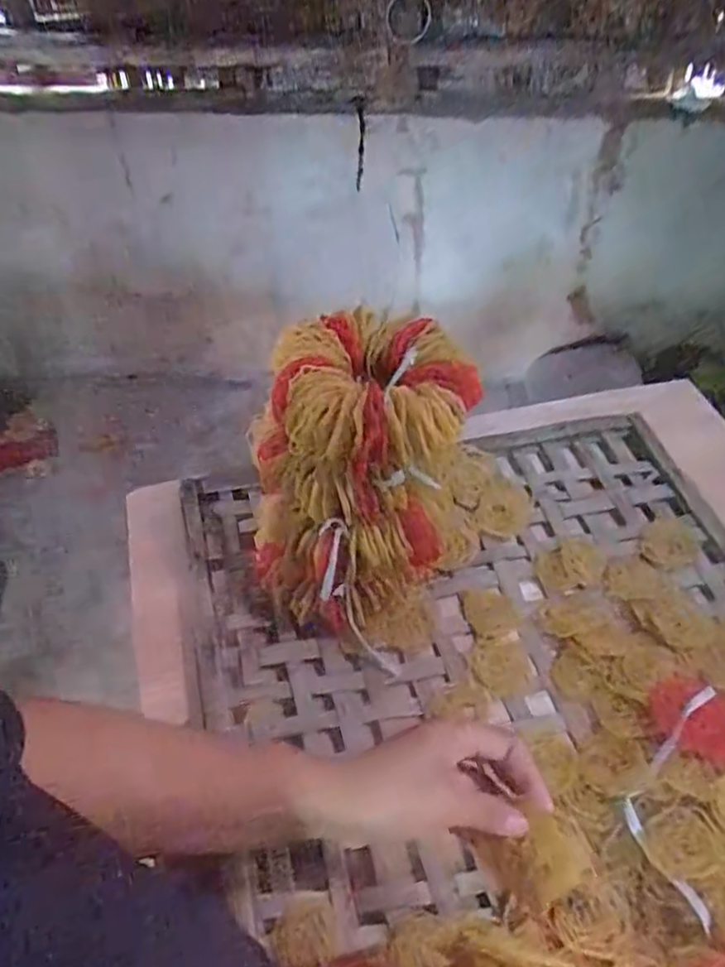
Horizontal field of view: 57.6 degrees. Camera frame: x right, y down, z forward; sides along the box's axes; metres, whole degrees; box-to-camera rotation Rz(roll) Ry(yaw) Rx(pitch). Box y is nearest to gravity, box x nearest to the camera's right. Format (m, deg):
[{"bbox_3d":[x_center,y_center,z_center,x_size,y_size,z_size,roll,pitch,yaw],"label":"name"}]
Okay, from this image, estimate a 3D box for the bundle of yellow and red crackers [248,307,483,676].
[{"bbox_3d":[-0.008,0.009,0.618,0.167,0.306,0.126,16,26,12],"label":"bundle of yellow and red crackers"}]

